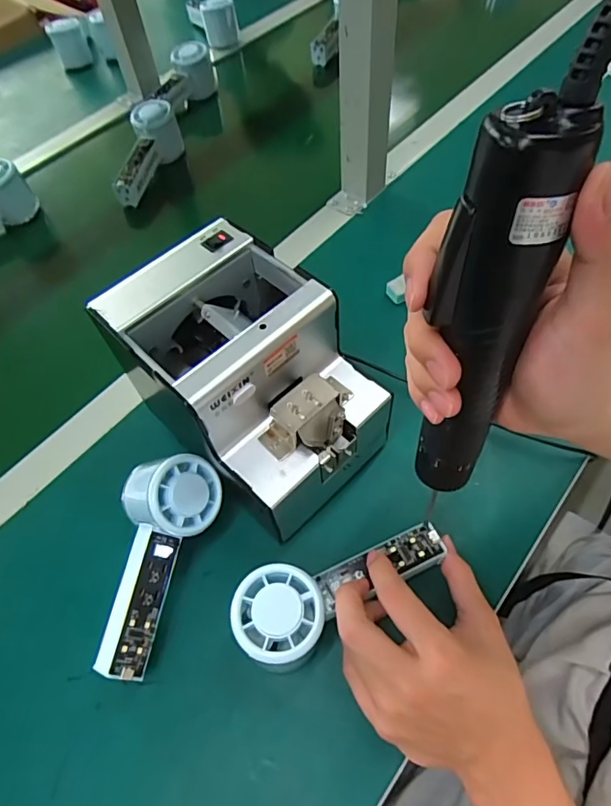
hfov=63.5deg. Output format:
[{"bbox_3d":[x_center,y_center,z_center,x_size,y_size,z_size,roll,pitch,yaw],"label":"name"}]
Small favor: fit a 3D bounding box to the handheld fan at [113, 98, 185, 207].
[{"bbox_3d":[-0.212,-0.330,0.664,0.053,0.054,0.151,12,75,13],"label":"handheld fan"}]

